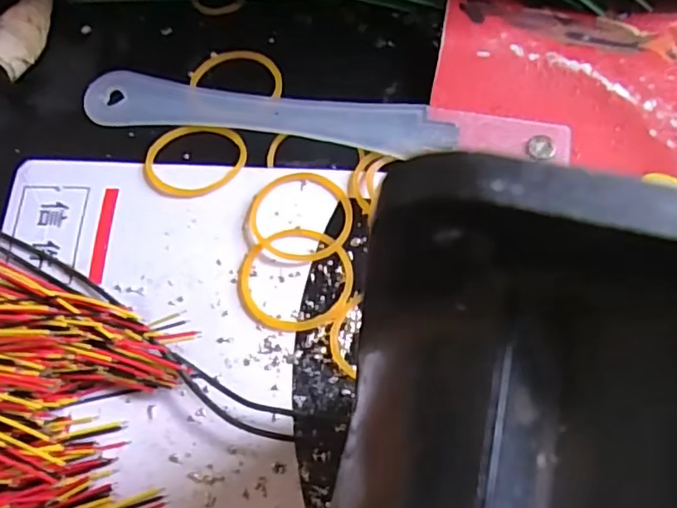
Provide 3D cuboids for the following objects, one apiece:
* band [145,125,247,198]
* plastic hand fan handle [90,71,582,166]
[{"bbox_3d":[-0.044,-0.030,0.182,0.030,0.004,0.029,7,64,5],"label":"band"},{"bbox_3d":[-0.006,-0.043,0.186,0.152,0.004,0.018,8,64,6],"label":"plastic hand fan handle"}]

